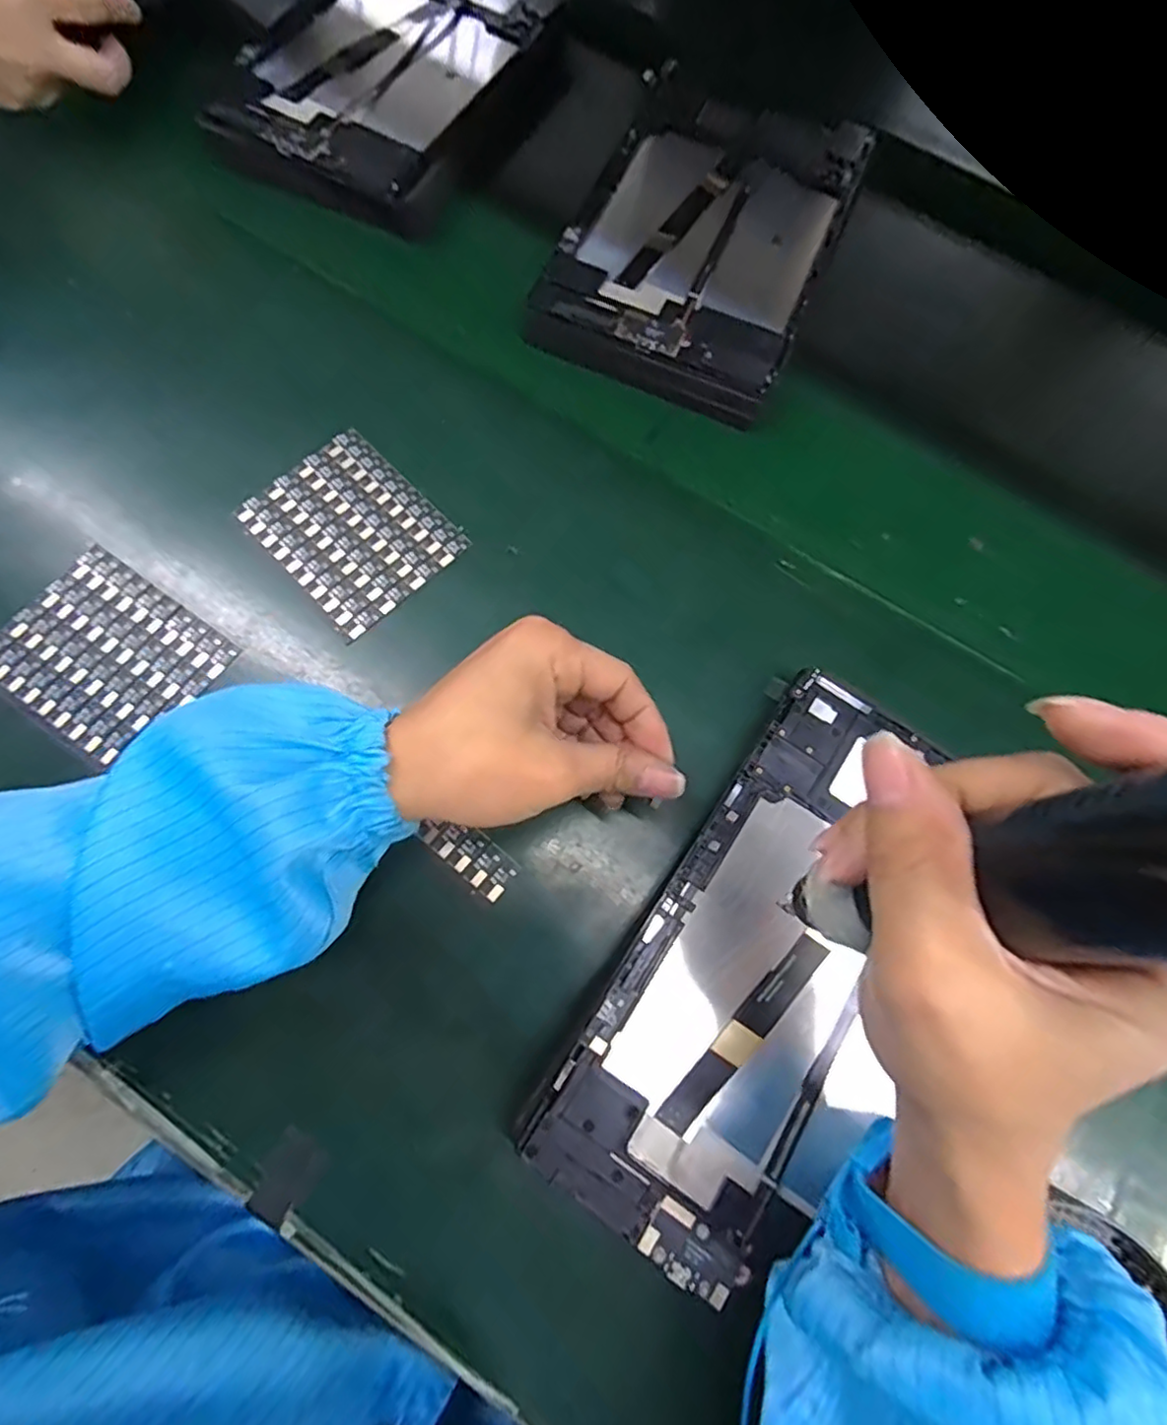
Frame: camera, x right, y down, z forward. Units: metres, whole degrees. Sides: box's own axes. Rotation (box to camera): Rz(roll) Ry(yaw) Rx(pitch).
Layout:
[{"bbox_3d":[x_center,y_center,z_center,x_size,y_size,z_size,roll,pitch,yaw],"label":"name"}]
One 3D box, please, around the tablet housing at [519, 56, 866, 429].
[{"bbox_3d":[0.074,-0.291,0.391,0.146,0.025,0.237,23,73,6],"label":"tablet housing"}]

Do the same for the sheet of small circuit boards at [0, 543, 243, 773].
[{"bbox_3d":[-0.234,-0.028,0.312,0.093,0.011,0.081,34,74,9],"label":"sheet of small circuit boards"}]

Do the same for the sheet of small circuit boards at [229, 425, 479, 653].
[{"bbox_3d":[-0.122,-0.096,0.336,0.080,0.004,0.094,-43,82,-12],"label":"sheet of small circuit boards"}]

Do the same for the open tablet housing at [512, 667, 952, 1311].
[{"bbox_3d":[0.084,0.106,0.271,0.113,0.008,0.238,35,77,7],"label":"open tablet housing"}]

